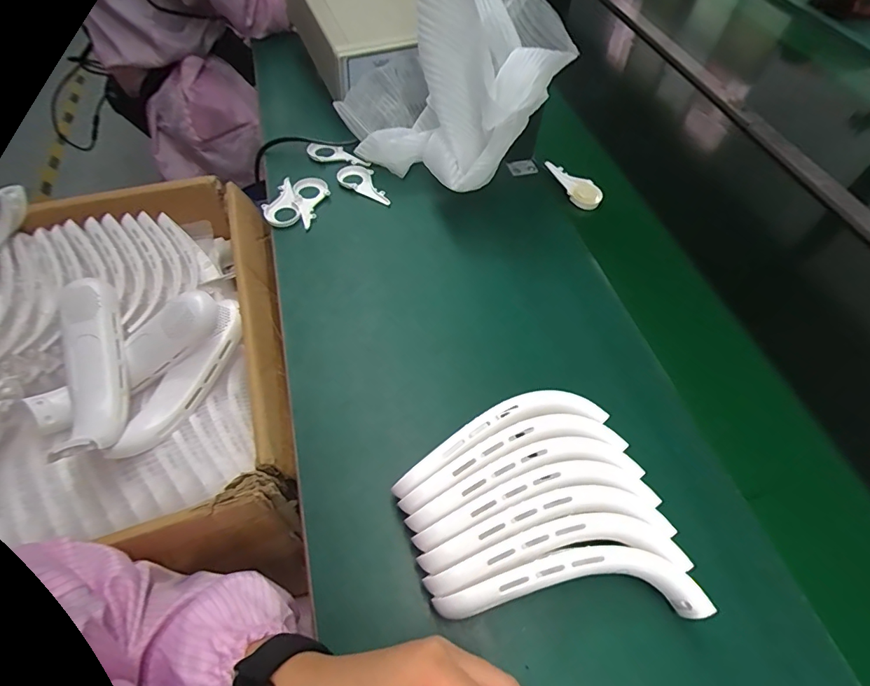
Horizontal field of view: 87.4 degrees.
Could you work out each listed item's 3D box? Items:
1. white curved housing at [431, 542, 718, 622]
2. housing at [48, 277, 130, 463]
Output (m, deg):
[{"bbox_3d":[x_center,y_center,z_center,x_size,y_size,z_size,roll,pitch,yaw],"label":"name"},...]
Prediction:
[{"bbox_3d":[0.101,0.185,0.351,0.198,0.044,0.046,1,56,-2],"label":"white curved housing"},{"bbox_3d":[-0.335,0.017,0.438,0.053,0.036,0.203,-17,58,-13],"label":"housing"}]

